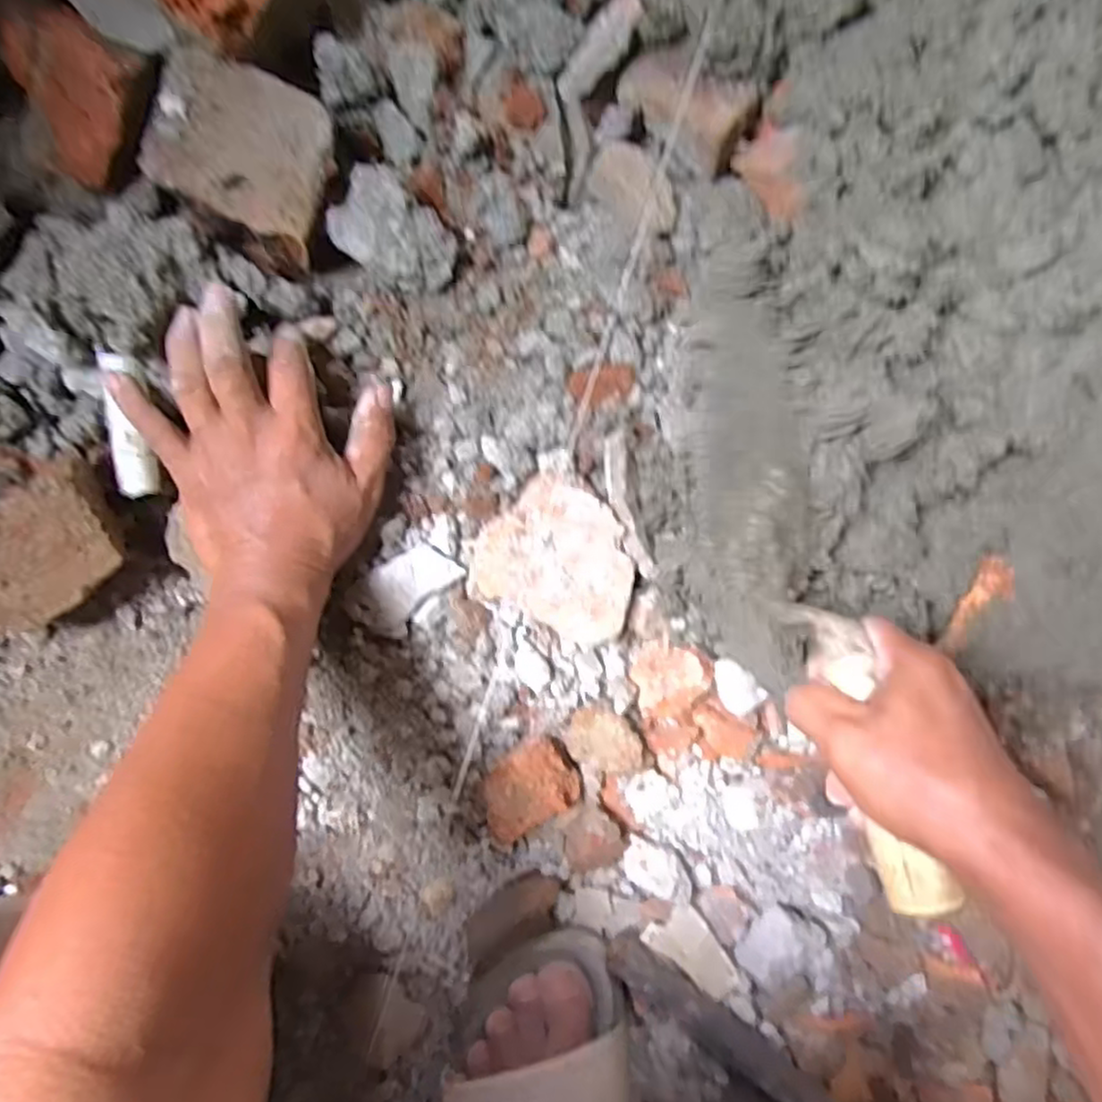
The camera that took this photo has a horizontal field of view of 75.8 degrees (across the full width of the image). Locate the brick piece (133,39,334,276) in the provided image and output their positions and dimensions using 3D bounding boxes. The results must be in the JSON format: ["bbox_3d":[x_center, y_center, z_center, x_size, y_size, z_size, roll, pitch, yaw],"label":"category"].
[{"bbox_3d":[-0.157,-0.201,0.361,0.082,0.031,0.080,16,88,-14],"label":"brick piece"}]

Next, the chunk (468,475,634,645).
[{"bbox_3d":[0.007,0.003,0.409,0.091,0.022,0.078,26,93,-5],"label":"chunk"}]

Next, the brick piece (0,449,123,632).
[{"bbox_3d":[-0.271,-0.008,0.360,0.089,0.058,0.089,-18,131,-17],"label":"brick piece"}]

